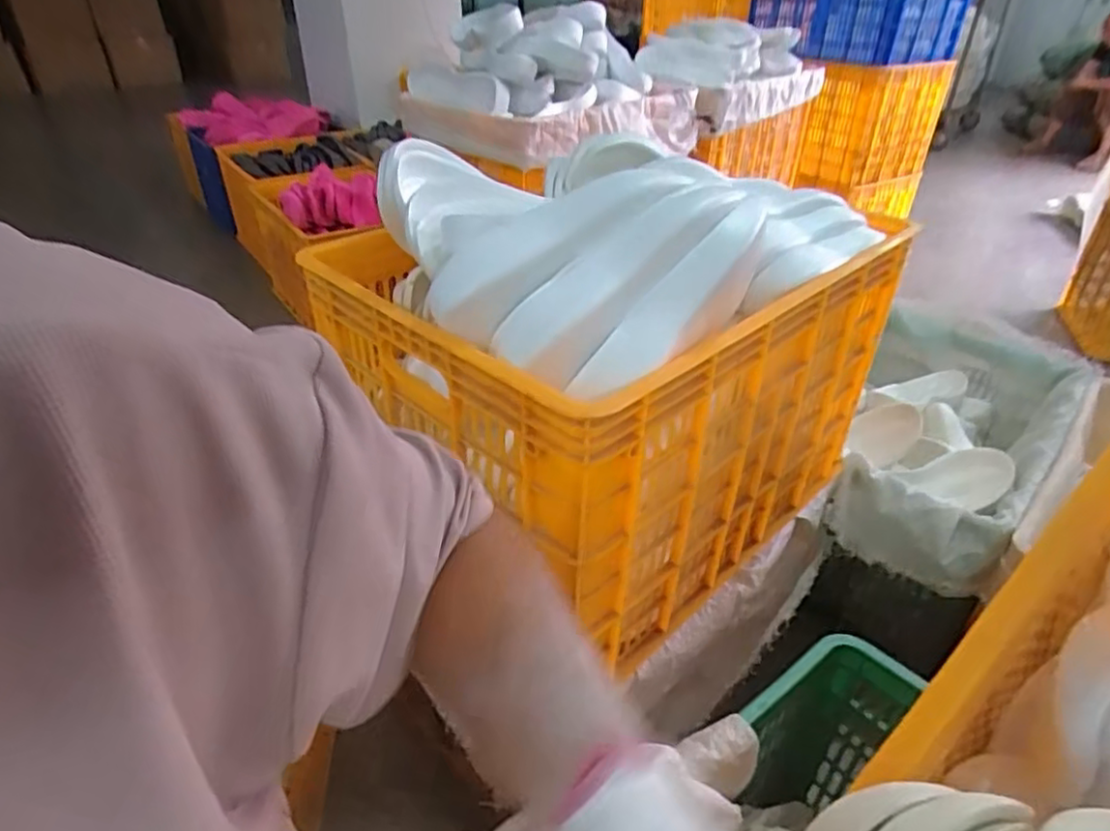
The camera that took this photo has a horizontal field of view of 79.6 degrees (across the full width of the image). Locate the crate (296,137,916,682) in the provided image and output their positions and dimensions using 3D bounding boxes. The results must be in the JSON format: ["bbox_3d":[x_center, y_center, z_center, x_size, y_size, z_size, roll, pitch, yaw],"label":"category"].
[{"bbox_3d":[0.118,-0.065,0.847,0.632,0.487,0.361,-28,43,-36],"label":"crate"}]

